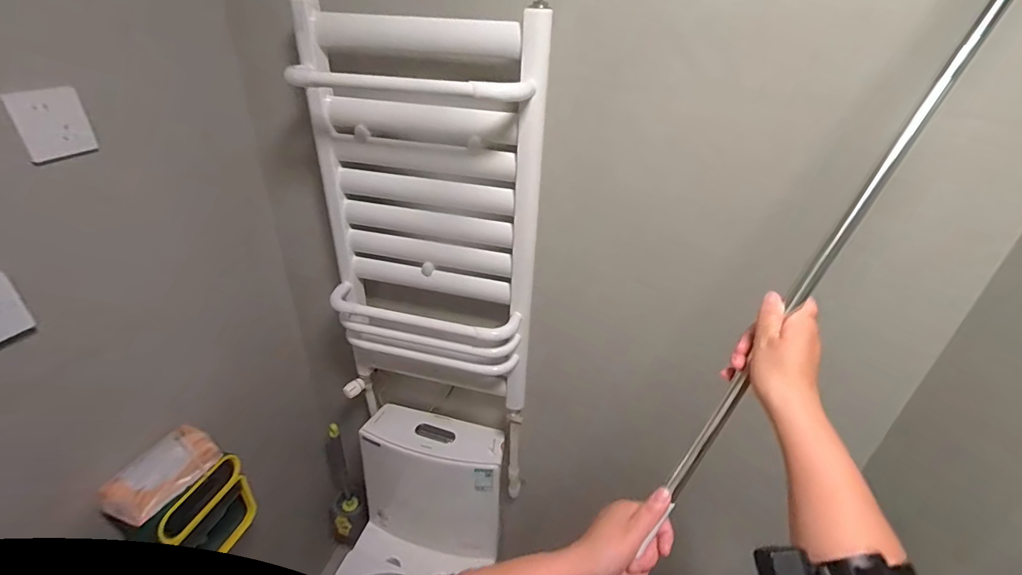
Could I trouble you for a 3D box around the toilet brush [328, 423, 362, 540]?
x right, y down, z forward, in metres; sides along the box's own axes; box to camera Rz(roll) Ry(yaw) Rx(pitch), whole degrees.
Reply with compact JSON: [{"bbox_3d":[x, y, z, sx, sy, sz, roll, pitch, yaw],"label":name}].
[{"bbox_3d":[-0.526,0.571,1.380,0.083,0.470,0.103,-13,34,-25],"label":"toilet brush"}]

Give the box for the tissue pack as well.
[{"bbox_3d":[-0.617,0.329,0.806,0.063,0.080,0.163,17,33,22],"label":"tissue pack"}]

